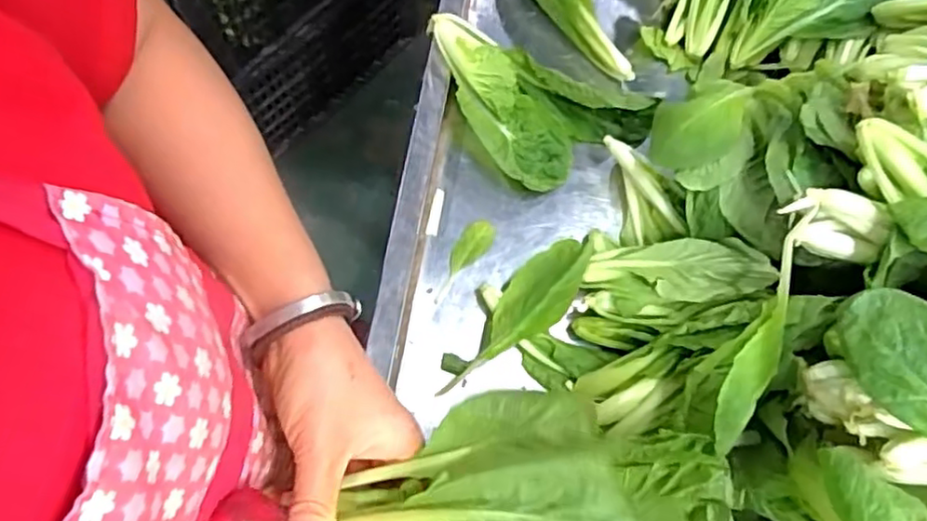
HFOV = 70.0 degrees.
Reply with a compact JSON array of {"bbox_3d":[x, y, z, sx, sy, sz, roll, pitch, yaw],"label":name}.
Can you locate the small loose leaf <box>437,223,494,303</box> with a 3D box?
[{"bbox_3d":[-0.002,-0.001,0.479,0.021,0.004,0.069,39,74,10],"label":"small loose leaf"}]

